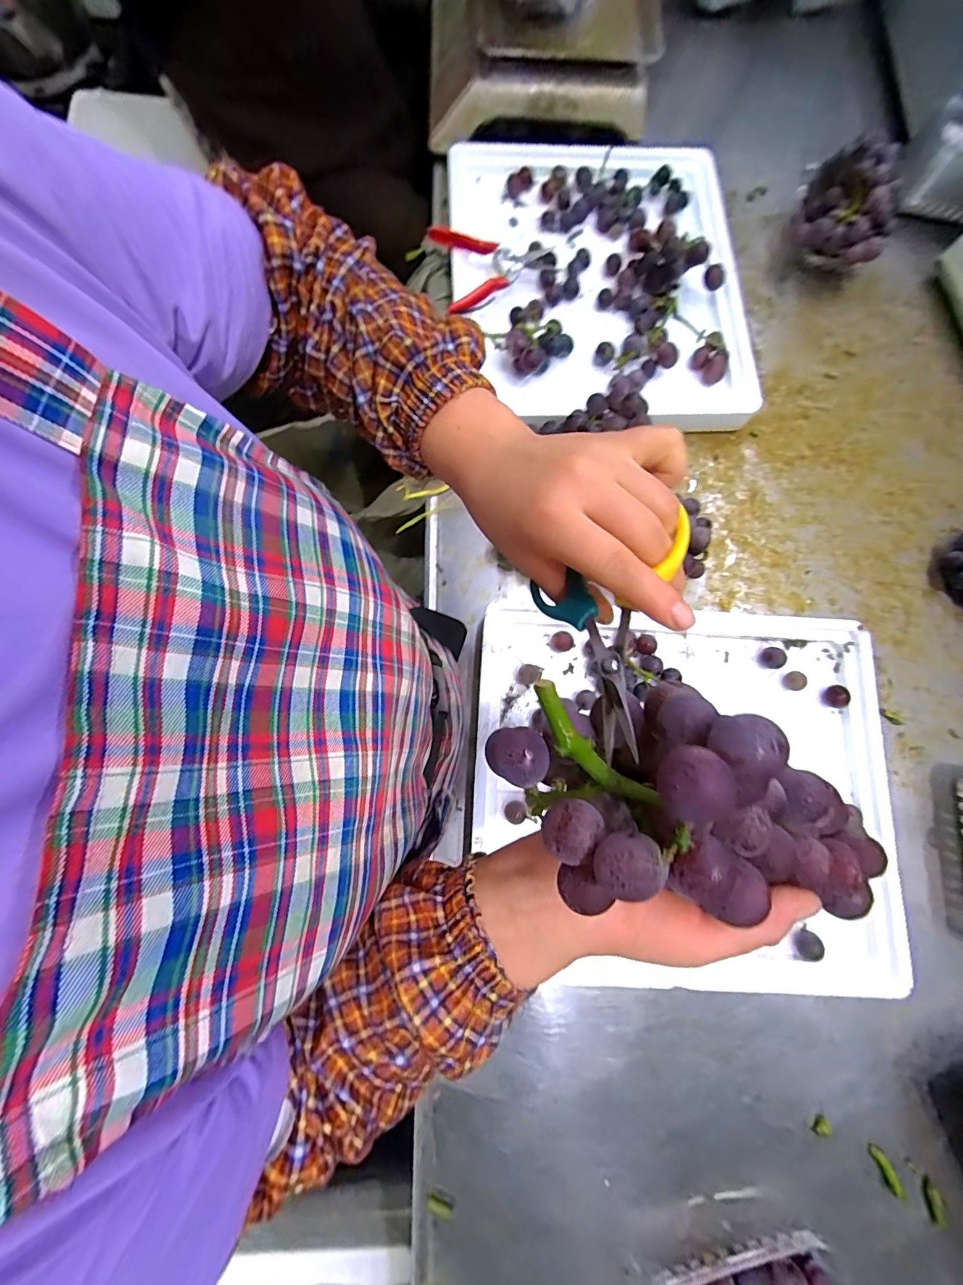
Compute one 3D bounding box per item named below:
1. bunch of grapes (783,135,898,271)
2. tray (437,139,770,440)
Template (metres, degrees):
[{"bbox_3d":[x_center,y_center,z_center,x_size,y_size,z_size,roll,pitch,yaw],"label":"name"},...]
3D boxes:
[{"bbox_3d":[0.509,-0.597,0.624,0.111,0.092,0.136,13,78,1],"label":"bunch of grapes"},{"bbox_3d":[0.164,-0.516,0.624,0.407,0.068,0.485,-4,78,-1],"label":"tray"}]

